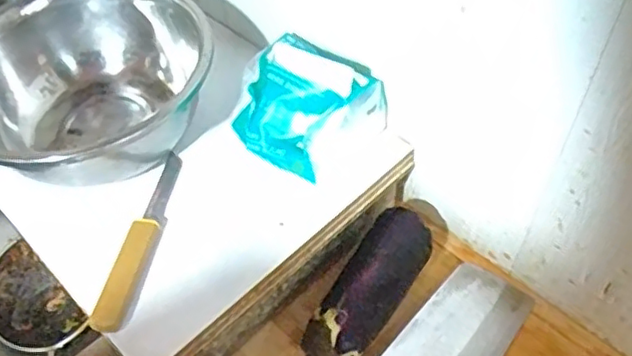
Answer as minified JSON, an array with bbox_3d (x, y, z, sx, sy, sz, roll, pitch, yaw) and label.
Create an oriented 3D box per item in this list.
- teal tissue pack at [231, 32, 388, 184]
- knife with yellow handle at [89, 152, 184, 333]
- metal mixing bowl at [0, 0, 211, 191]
[{"bbox_3d":[-0.012,-0.068,0.544,0.122,0.063,0.109,27,58,24],"label":"teal tissue pack"},{"bbox_3d":[-0.141,0.046,0.512,0.023,0.018,0.175,5,52,9],"label":"knife with yellow handle"},{"bbox_3d":[-0.215,-0.091,0.580,0.221,0.120,0.221,-2,51,3],"label":"metal mixing bowl"}]

